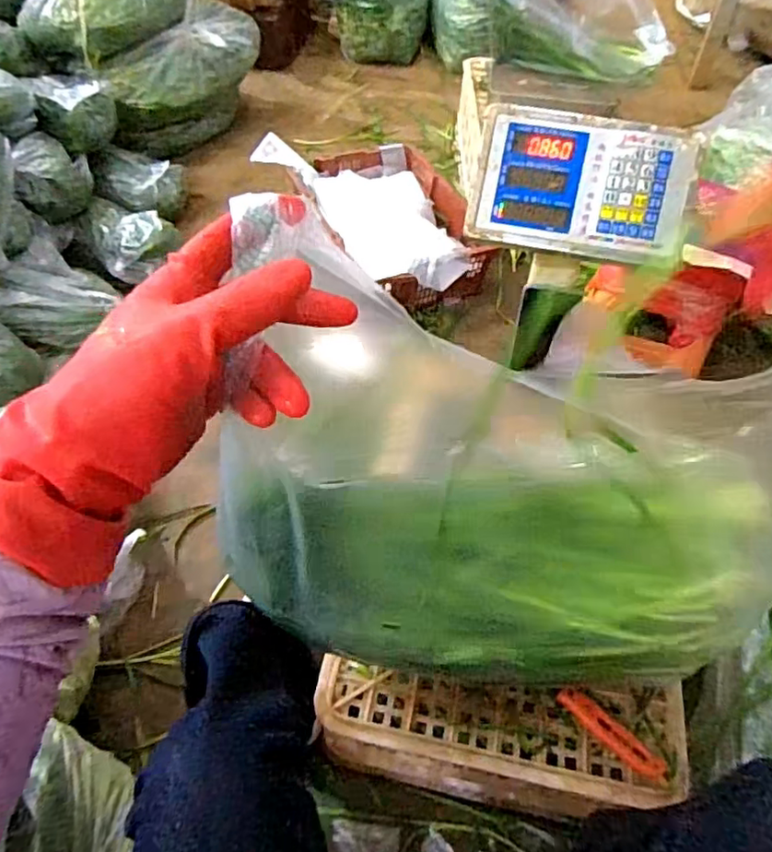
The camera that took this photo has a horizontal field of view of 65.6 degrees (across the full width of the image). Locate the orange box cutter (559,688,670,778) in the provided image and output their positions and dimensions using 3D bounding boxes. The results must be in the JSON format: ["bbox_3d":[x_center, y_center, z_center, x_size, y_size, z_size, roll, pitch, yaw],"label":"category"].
[{"bbox_3d":[0.235,0.320,0.625,0.119,0.018,0.025,35,58,23],"label":"orange box cutter"}]

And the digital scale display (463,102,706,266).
[{"bbox_3d":[0.222,-0.271,0.693,0.236,0.145,0.055,12,8,8],"label":"digital scale display"}]

